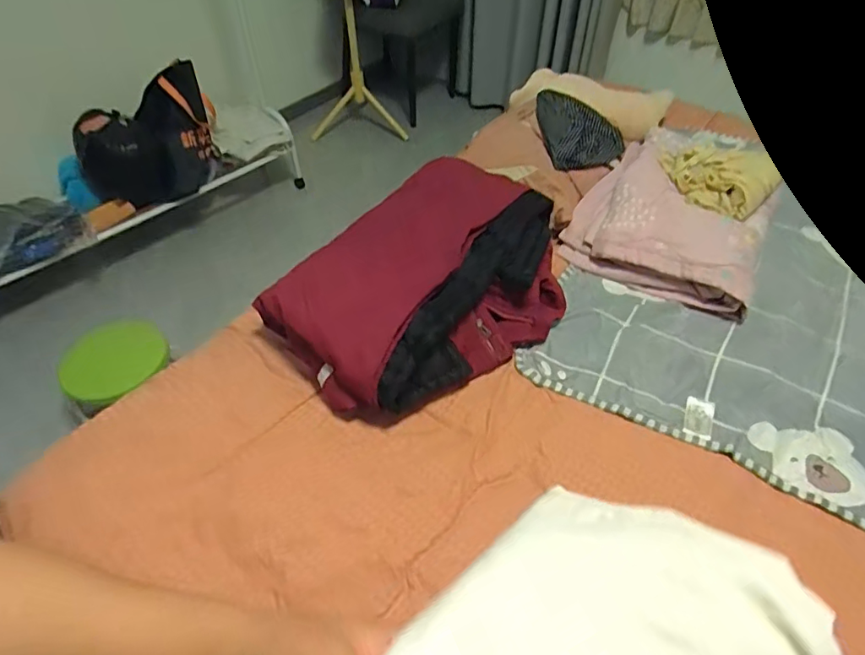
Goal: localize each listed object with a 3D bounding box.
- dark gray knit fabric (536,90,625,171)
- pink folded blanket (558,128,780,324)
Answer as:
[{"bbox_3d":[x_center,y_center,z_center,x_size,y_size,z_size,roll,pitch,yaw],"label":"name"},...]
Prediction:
[{"bbox_3d":[0.325,-0.437,1.151,0.182,0.076,0.208,-6,49,-6],"label":"dark gray knit fabric"},{"bbox_3d":[0.520,-0.232,1.098,0.359,0.105,0.428,31,55,22],"label":"pink folded blanket"}]

